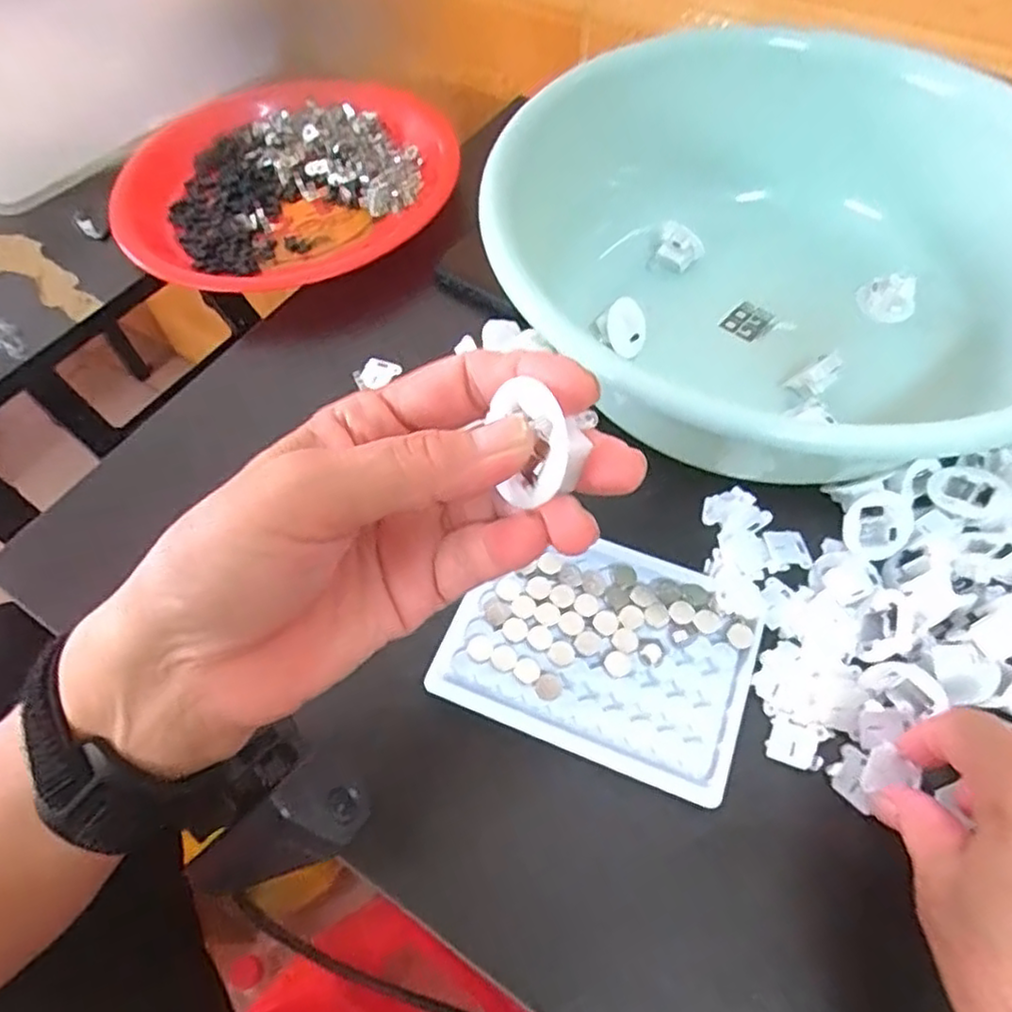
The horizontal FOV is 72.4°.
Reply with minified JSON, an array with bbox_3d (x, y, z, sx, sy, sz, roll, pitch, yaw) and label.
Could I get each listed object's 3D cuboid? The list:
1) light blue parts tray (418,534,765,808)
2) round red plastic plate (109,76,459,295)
[{"bbox_3d":[0.043,0.061,0.309,0.130,0.006,0.097,19,62,13],"label":"light blue parts tray"},{"bbox_3d":[-0.151,-0.224,0.481,0.229,0.028,0.202,-15,60,-6],"label":"round red plastic plate"}]

